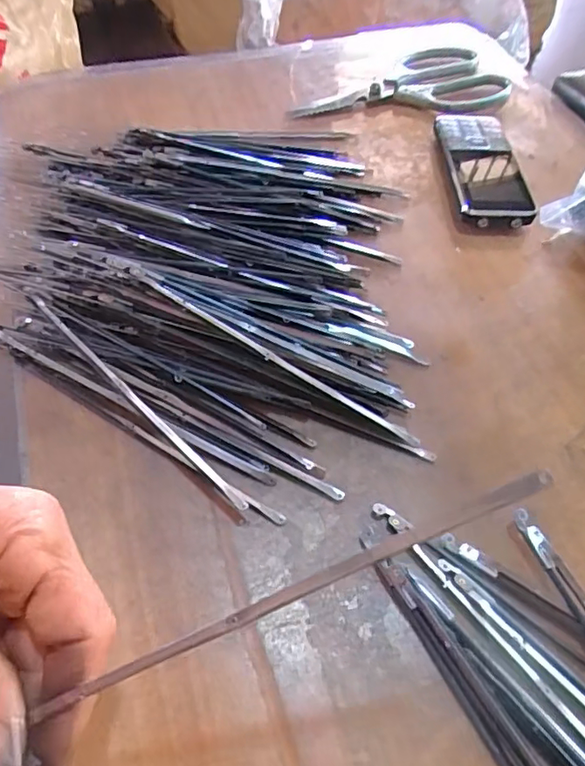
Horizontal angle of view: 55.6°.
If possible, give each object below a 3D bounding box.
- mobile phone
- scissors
[{"bbox_3d":[0.143,-0.161,0.416,0.055,0.017,0.125,2,55,-1],"label":"mobile phone"},{"bbox_3d":[0.090,-0.264,0.482,0.187,0.011,0.093,-8,56,-9],"label":"scissors"}]

